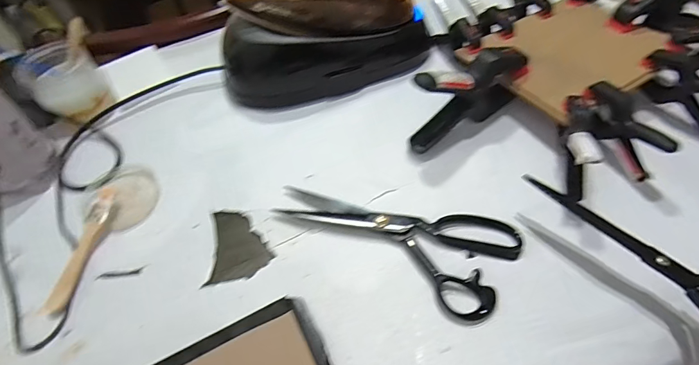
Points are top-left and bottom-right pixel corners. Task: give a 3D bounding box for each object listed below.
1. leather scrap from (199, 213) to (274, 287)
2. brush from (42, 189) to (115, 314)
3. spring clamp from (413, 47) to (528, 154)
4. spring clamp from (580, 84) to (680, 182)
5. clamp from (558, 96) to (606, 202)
[{"bbox_3d":[-0.129,0.067,0.438,0.067,0.004,0.089,-27,55,-14],"label":"leather scrap"},{"bbox_3d":[-0.278,0.067,0.425,0.019,0.009,0.138,16,60,-14],"label":"brush"},{"bbox_3d":[0.141,-0.105,0.467,0.149,0.091,0.034,-31,56,-17],"label":"spring clamp"},{"bbox_3d":[0.287,-0.055,0.424,0.022,0.067,0.099,-27,55,-14],"label":"spring clamp"},{"bbox_3d":[0.238,-0.040,0.422,0.033,0.081,0.110,14,55,16],"label":"clamp"}]

